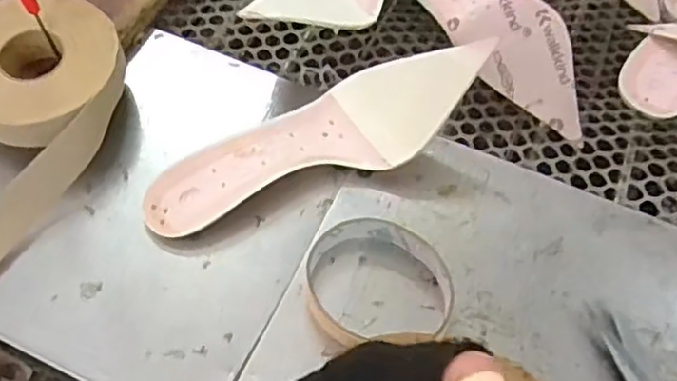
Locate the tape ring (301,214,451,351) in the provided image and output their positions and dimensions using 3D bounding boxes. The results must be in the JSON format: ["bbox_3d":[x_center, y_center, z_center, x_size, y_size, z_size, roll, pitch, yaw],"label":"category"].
[{"bbox_3d":[0.024,0.051,0.377,0.084,0.027,0.071,5,58,-1],"label":"tape ring"}]

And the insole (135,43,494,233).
[{"bbox_3d":[-0.014,-0.034,0.402,0.216,0.041,0.062,-24,58,-4],"label":"insole"}]

